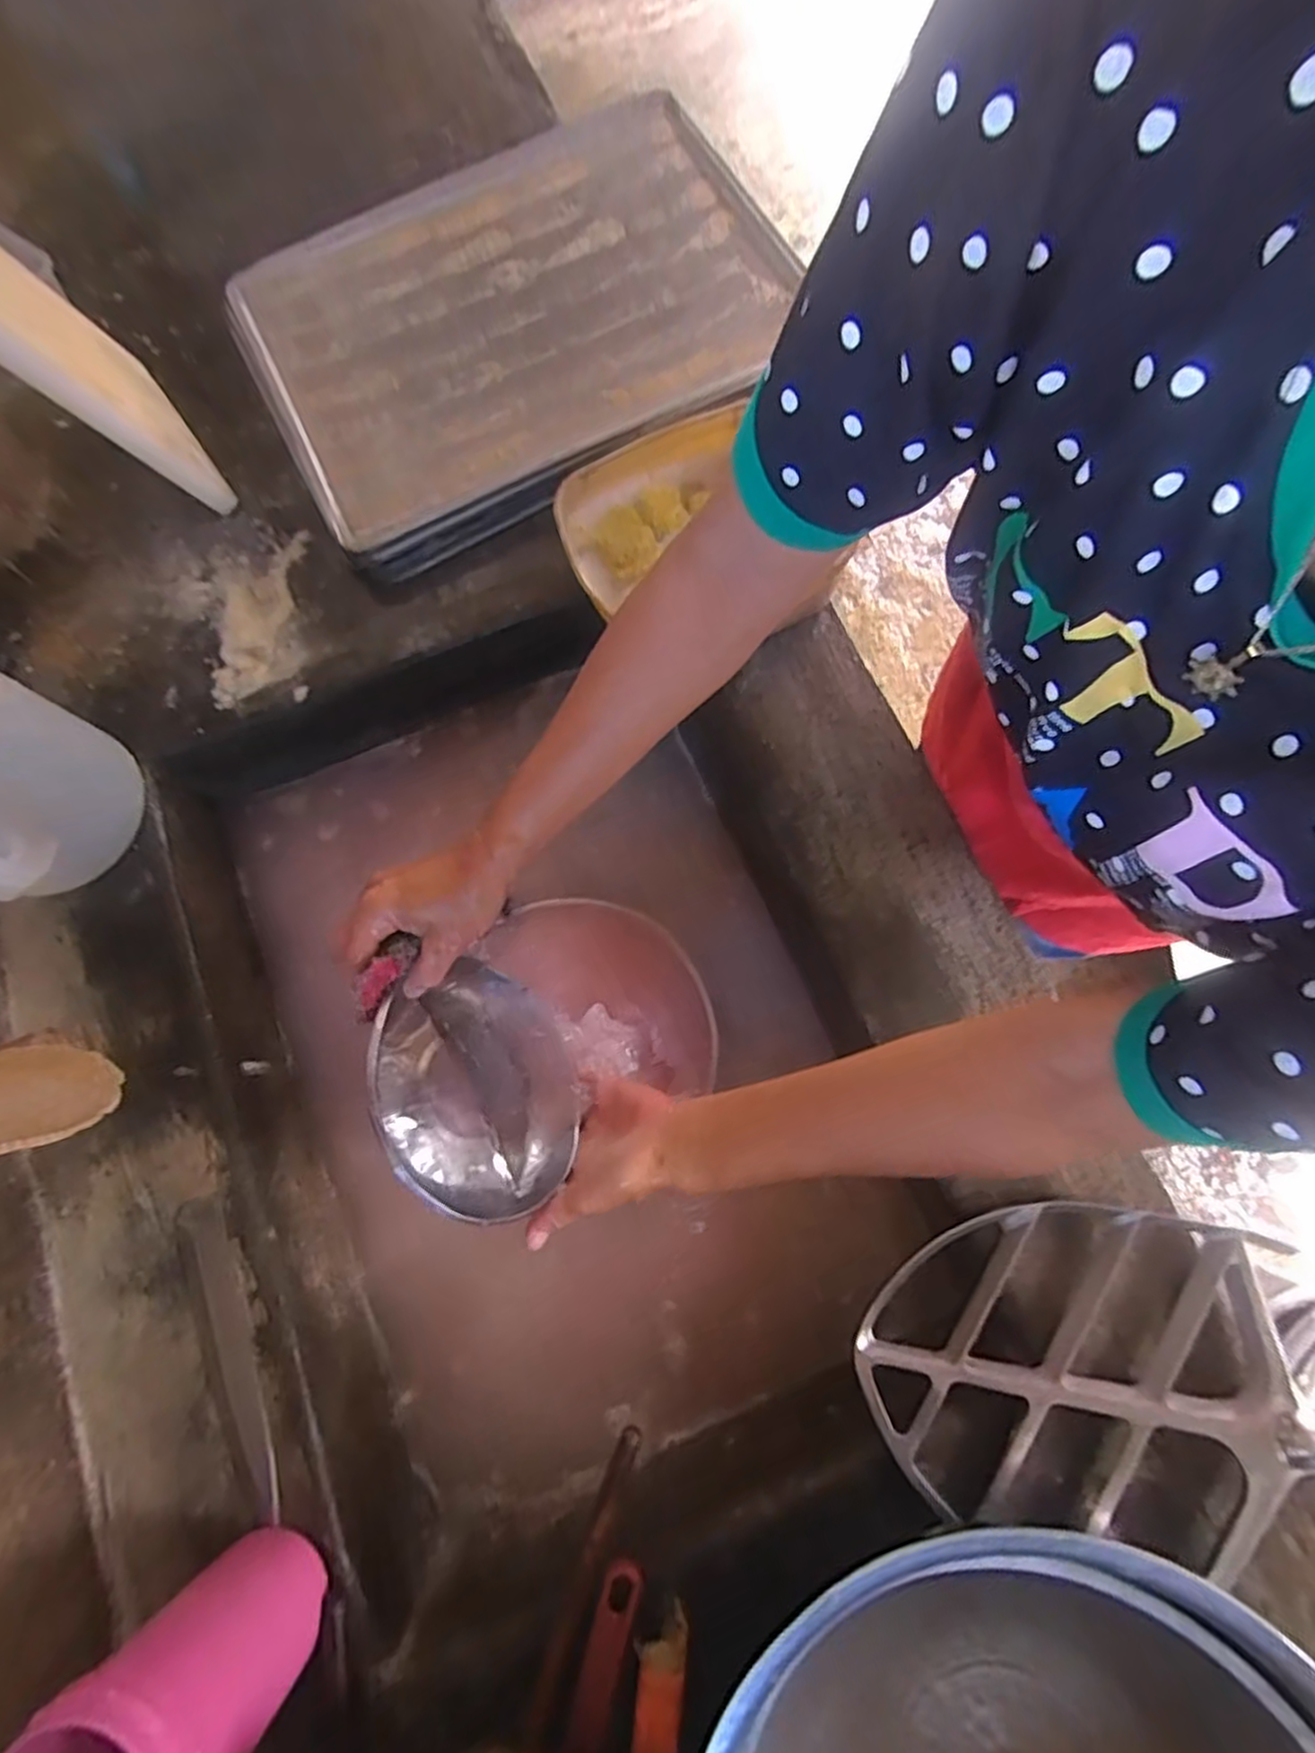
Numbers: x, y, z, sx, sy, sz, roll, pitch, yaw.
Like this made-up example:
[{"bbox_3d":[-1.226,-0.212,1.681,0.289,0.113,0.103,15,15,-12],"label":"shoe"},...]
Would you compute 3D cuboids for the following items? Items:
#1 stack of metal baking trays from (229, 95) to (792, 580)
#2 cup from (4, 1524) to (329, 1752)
[{"bbox_3d":[-0.118,-0.492,0.629,0.463,0.052,0.359,-26,76,-5],"label":"stack of metal baking trays"},{"bbox_3d":[-0.233,0.403,0.347,0.082,0.149,0.076,0,75,2],"label":"cup"}]

